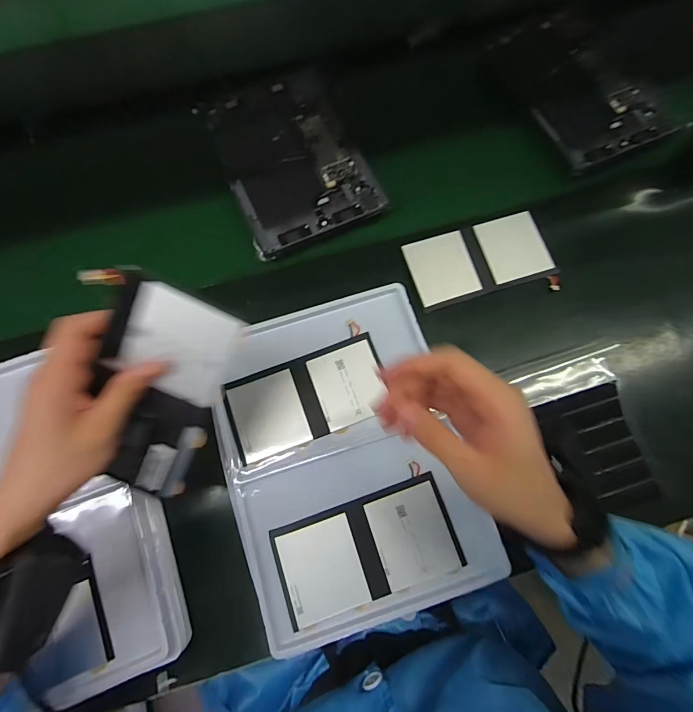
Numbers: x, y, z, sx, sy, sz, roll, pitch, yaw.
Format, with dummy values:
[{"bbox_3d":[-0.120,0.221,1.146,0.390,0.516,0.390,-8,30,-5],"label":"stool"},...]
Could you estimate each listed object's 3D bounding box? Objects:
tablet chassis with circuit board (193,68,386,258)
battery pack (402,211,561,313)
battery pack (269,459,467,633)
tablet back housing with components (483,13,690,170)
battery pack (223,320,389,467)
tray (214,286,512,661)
[{"bbox_3d":[-0.075,-0.263,0.497,0.168,0.019,0.261,-22,73,-8],"label":"tablet chassis with circuit board"},{"bbox_3d":[0.161,-0.114,0.461,0.164,0.010,0.095,-14,72,-5],"label":"battery pack"},{"bbox_3d":[0.020,0.189,0.374,0.172,0.008,0.092,-18,73,-6],"label":"battery pack"},{"bbox_3d":[0.307,-0.365,0.512,0.152,0.015,0.252,-27,74,-9],"label":"tablet back housing with components"},{"bbox_3d":[-0.041,0.042,0.414,0.168,0.006,0.092,-20,79,-7],"label":"battery pack"},{"bbox_3d":[-0.002,0.096,0.397,0.231,0.014,0.326,-15,73,-6],"label":"tray"}]

